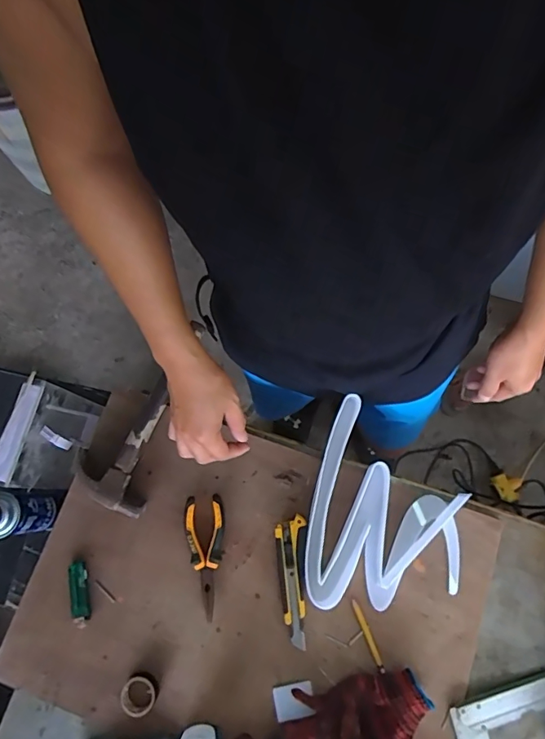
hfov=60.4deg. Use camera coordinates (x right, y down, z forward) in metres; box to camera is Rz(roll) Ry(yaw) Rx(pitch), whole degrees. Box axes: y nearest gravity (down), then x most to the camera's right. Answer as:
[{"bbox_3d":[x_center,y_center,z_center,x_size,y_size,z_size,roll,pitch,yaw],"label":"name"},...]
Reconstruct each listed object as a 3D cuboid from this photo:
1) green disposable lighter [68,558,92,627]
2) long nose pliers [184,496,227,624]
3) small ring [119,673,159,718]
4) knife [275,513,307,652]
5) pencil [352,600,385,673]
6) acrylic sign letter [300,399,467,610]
[{"bbox_3d":[-0.266,0.308,0.643,0.028,0.008,0.083,-11,74,-1],"label":"green disposable lighter"},{"bbox_3d":[-0.092,0.257,0.646,0.057,0.021,0.156,-6,74,0],"label":"long nose pliers"},{"bbox_3d":[-0.172,0.419,0.600,0.044,0.015,0.048,26,77,9],"label":"small ring"},{"bbox_3d":[0.024,0.285,0.637,0.040,0.020,0.161,1,74,2],"label":"knife"},{"bbox_3d":[0.127,0.350,0.617,0.010,0.004,0.091,-23,75,-5],"label":"pencil"},{"bbox_3d":[0.158,0.187,0.647,0.208,0.039,0.276,9,75,4],"label":"acrylic sign letter"}]

